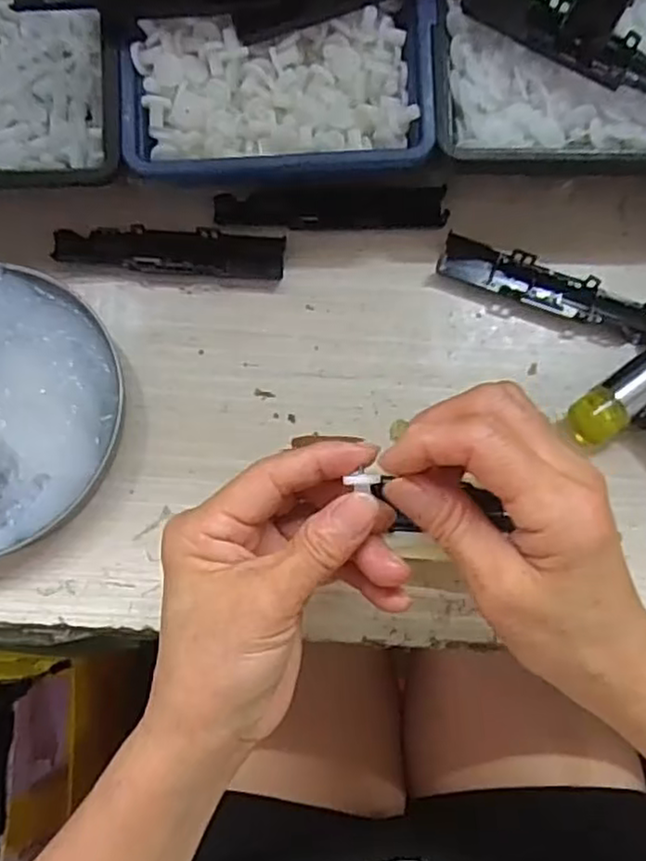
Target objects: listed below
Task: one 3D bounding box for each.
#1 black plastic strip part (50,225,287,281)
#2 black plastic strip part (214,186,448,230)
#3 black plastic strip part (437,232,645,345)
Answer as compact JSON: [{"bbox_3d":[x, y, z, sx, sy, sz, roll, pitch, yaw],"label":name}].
[{"bbox_3d":[-0.080,-0.094,0.357,0.118,0.007,0.022,3,77,0],"label":"black plastic strip part"},{"bbox_3d":[0.004,-0.117,0.361,0.119,0.008,0.022,-1,77,-1],"label":"black plastic strip part"},{"bbox_3d":[0.119,-0.072,0.353,0.118,0.010,0.023,21,77,5],"label":"black plastic strip part"}]

